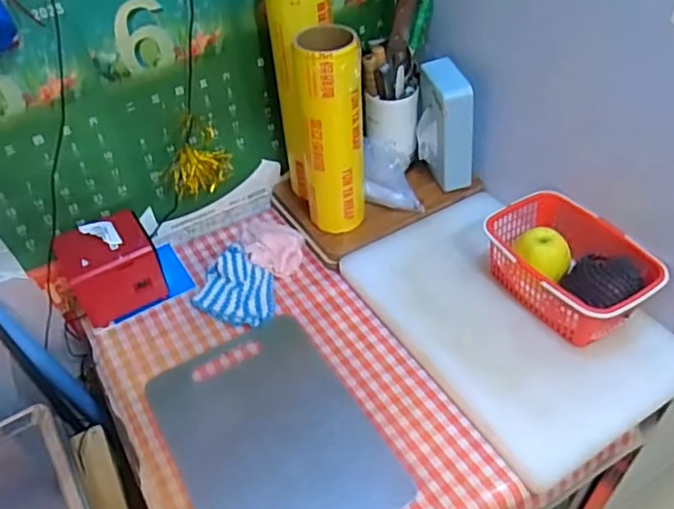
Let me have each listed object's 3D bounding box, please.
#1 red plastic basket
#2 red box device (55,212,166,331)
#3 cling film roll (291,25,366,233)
[{"bbox_3d":[0.327,0.018,0.858,0.156,0.094,0.234,-23,48,-17],"label":"red plastic basket"},{"bbox_3d":[-0.350,0.016,0.922,0.129,0.116,0.113,-26,49,-20],"label":"red box device"},{"bbox_3d":[-0.005,-0.174,0.901,0.096,0.310,0.076,-17,47,-11],"label":"cling film roll"}]

